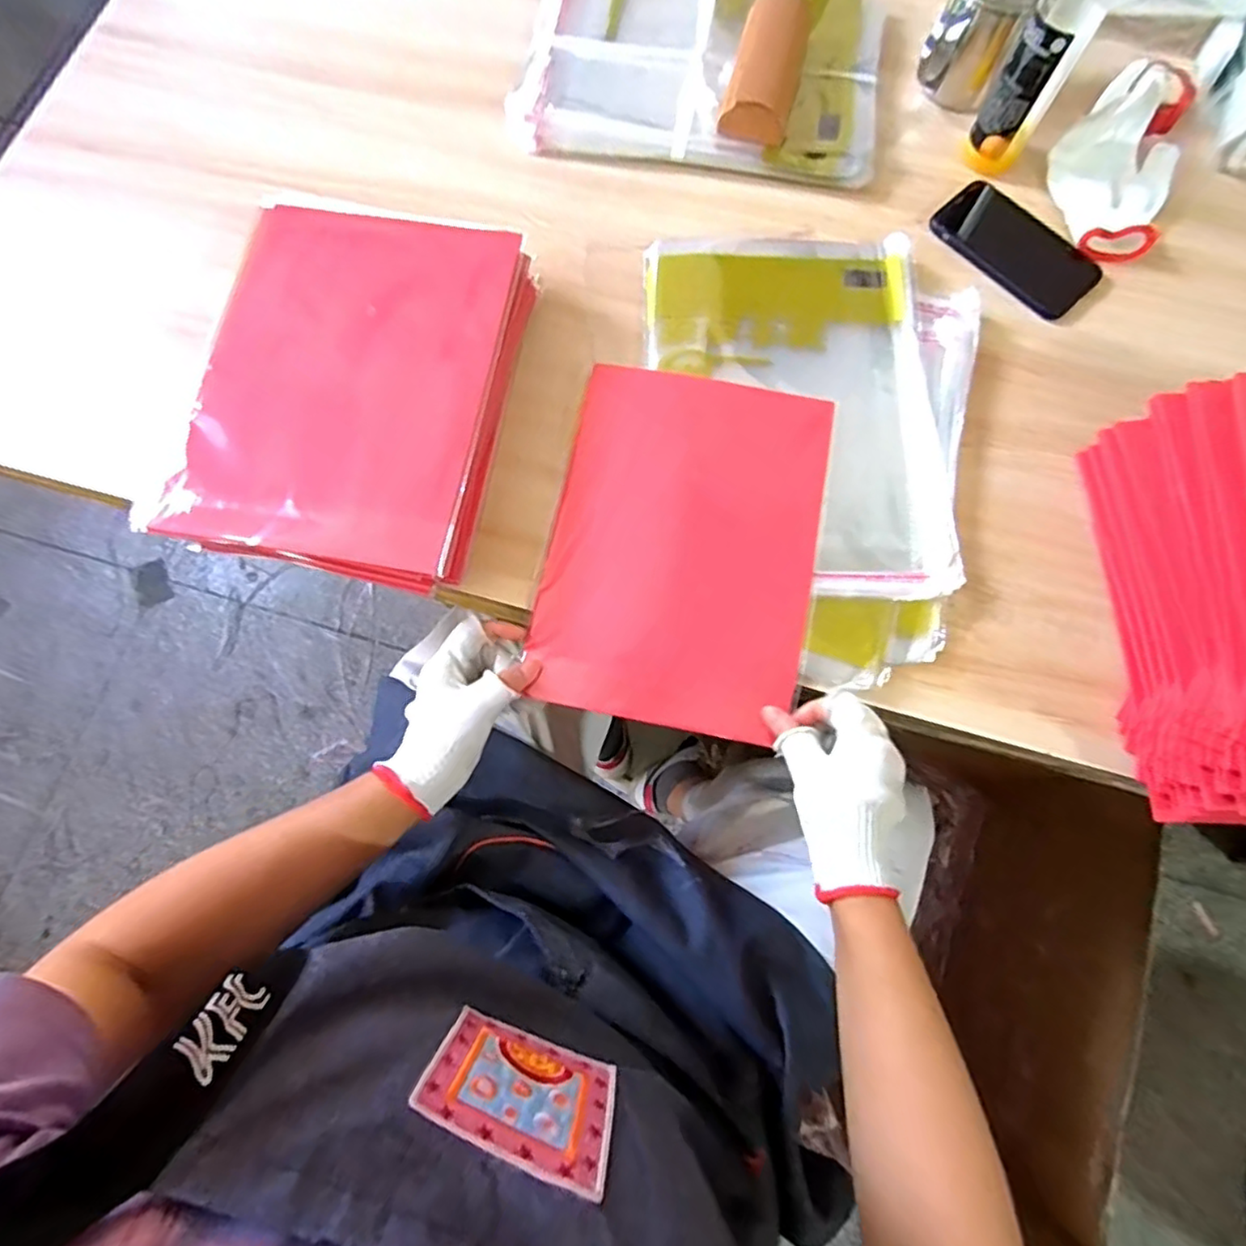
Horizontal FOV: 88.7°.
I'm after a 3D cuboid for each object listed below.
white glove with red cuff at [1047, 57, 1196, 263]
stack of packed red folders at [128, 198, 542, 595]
[{"bbox_3d":[0.470,-0.445,0.596,0.107,0.044,0.217,26,77,7],"label":"white glove with red cuff"},{"bbox_3d":[-0.209,-0.182,0.511,0.221,0.081,0.310,11,76,3],"label":"stack of packed red folders"}]

